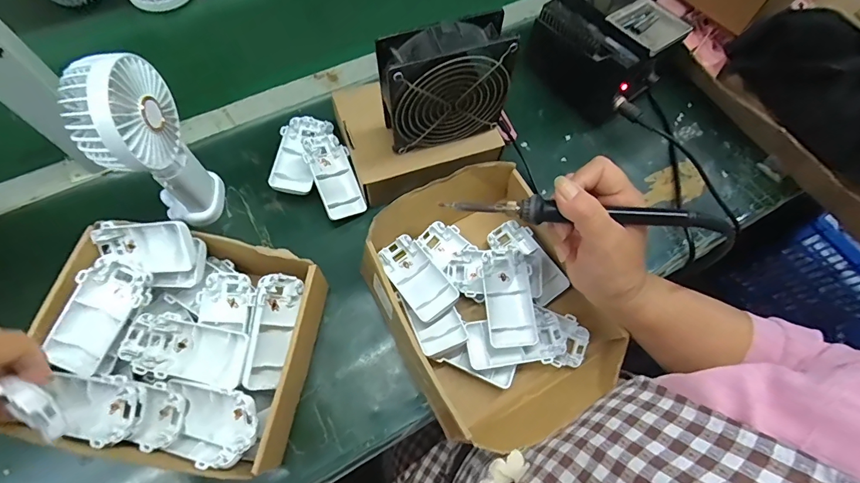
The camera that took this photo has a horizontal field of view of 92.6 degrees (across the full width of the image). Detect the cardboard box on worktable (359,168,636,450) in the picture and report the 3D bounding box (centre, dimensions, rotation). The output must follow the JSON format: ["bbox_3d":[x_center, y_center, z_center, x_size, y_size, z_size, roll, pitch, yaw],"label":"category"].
[{"bbox_3d":[0.060,0.057,0.404,0.190,0.071,0.253,-27,71,-14],"label":"cardboard box on worktable"}]

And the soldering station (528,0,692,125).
[{"bbox_3d":[0.214,-0.266,0.498,0.169,0.154,0.132,42,71,14],"label":"soldering station"}]

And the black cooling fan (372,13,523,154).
[{"bbox_3d":[0.011,-0.151,0.400,0.121,0.112,0.046,-16,69,-10],"label":"black cooling fan"}]

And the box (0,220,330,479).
[{"bbox_3d":[-0.217,0.090,0.366,0.212,0.082,0.178,12,67,2],"label":"box"}]

